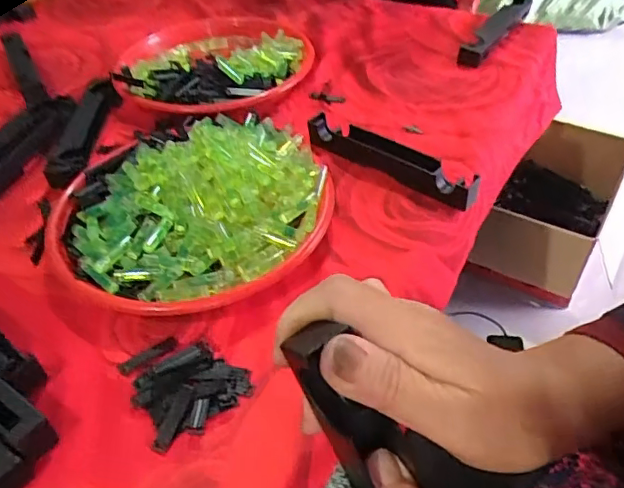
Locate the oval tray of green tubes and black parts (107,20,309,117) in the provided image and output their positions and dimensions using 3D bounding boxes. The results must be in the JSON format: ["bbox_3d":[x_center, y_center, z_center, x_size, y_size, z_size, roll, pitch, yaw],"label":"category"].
[{"bbox_3d":[-0.124,-0.237,0.710,0.236,0.030,0.268,1,44,5],"label":"oval tray of green tubes and black parts"}]

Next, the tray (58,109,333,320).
[{"bbox_3d":[-0.103,-0.039,0.503,0.232,0.058,0.222,-2,44,2],"label":"tray"}]

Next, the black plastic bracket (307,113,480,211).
[{"bbox_3d":[0.074,-0.085,0.544,0.181,0.026,0.027,29,52,30],"label":"black plastic bracket"}]

